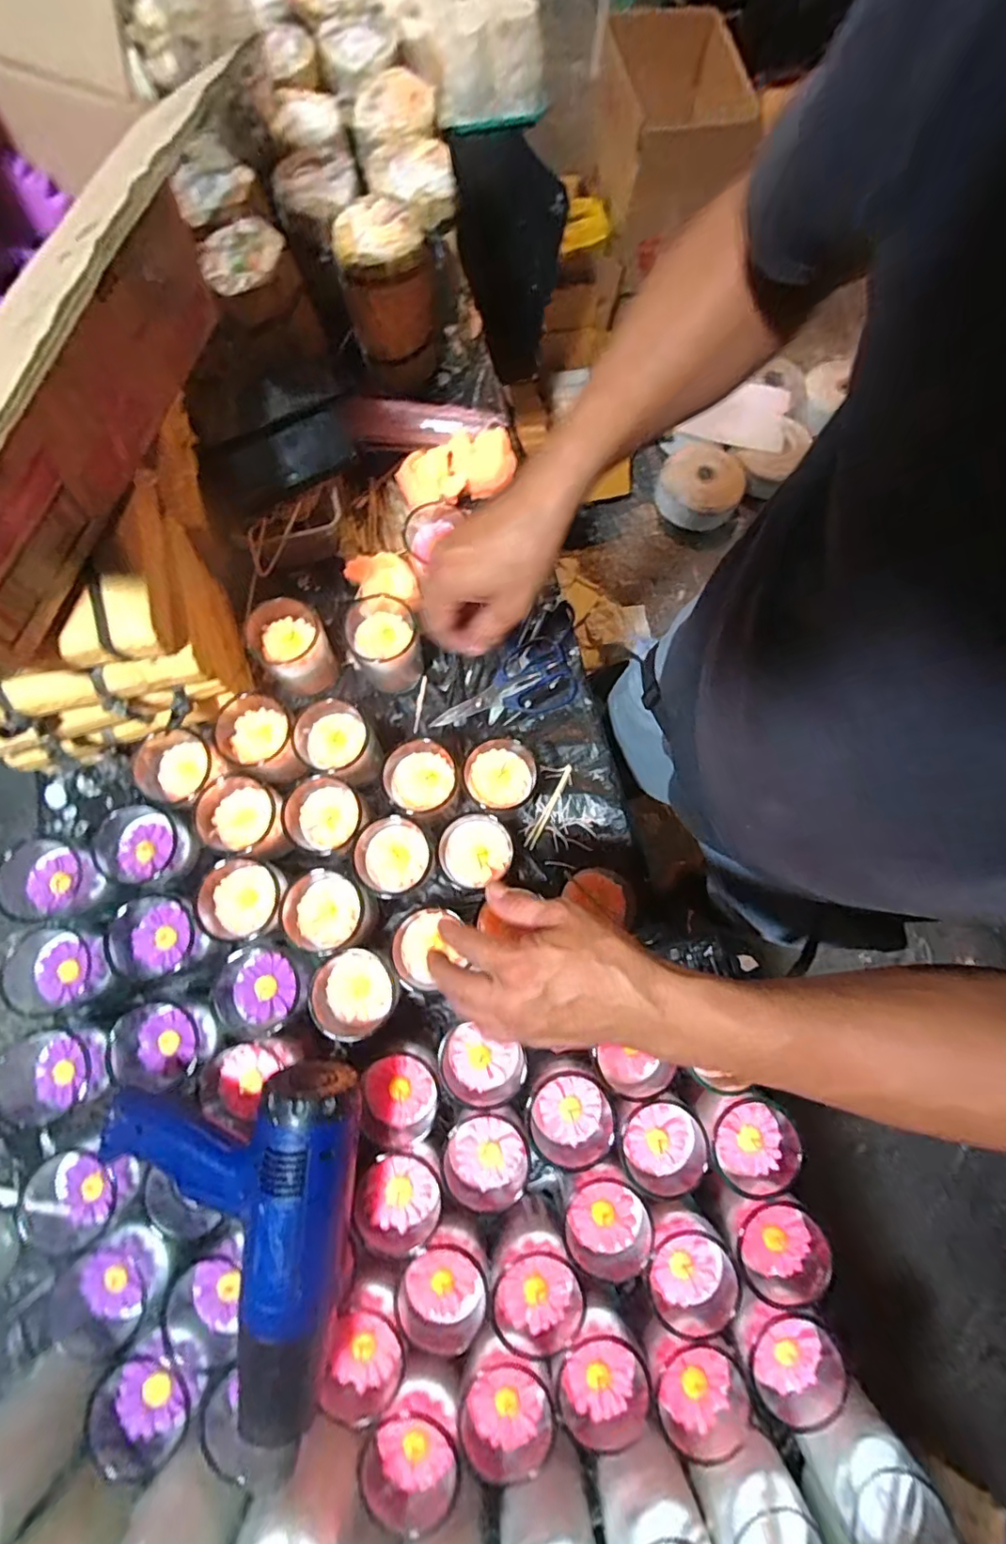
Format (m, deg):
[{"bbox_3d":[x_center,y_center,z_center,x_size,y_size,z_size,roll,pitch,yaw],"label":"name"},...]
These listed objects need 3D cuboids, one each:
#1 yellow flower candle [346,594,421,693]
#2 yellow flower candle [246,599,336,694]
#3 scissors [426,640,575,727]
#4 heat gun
[{"bbox_3d":[-0.123,-0.137,0.604,0.068,0.084,0.082,-12,76,-3],"label":"yellow flower candle"},{"bbox_3d":[-0.216,-0.130,0.593,0.071,0.087,0.070,0,76,-1],"label":"yellow flower candle"},{"bbox_3d":[-0.002,-0.094,0.633,0.160,0.013,0.079,-18,77,-5],"label":"scissors"},{"bbox_3d":[-0.207,0.329,0.384,0.185,0.059,0.246,9,76,2],"label":"heat gun"}]

